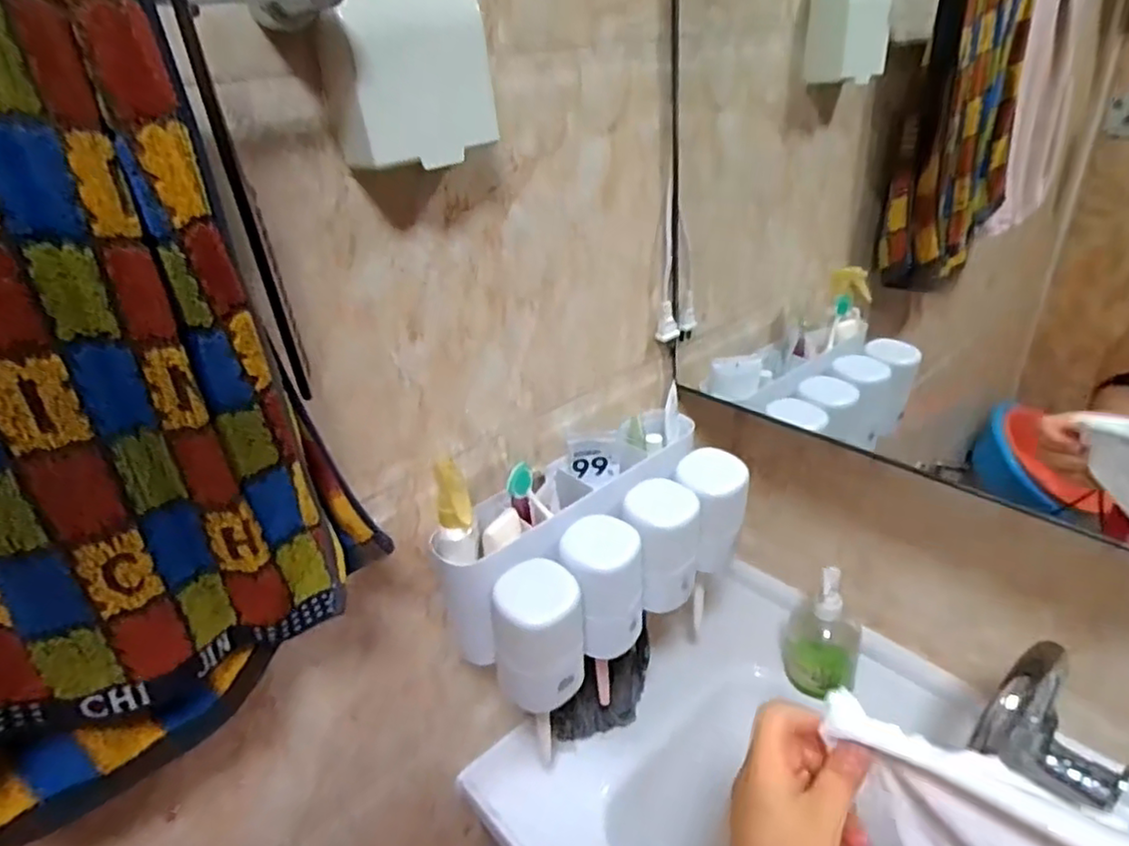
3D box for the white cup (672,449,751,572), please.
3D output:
[{"bbox_3d":[0.145,0.087,0.649,0.072,0.108,0.060,-19,32,-22],"label":"white cup"}]

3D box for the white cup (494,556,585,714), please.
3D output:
[{"bbox_3d":[-0.021,0.181,0.547,0.060,0.125,0.059,-4,29,2],"label":"white cup"}]

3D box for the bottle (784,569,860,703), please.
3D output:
[{"bbox_3d":[0.300,0.240,0.757,0.084,0.155,0.076,11,34,28],"label":"bottle"}]

